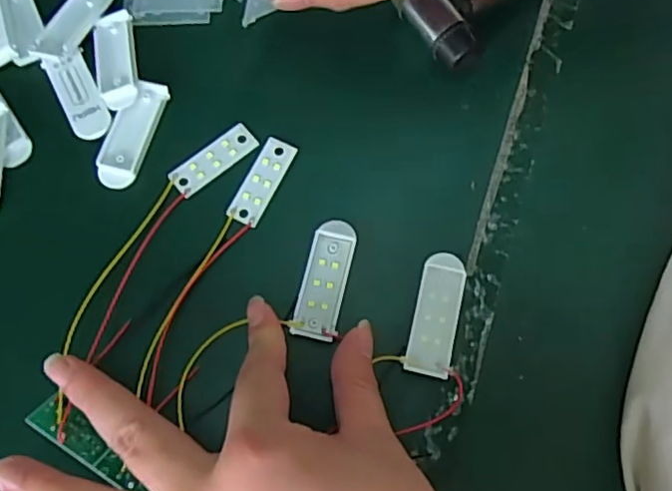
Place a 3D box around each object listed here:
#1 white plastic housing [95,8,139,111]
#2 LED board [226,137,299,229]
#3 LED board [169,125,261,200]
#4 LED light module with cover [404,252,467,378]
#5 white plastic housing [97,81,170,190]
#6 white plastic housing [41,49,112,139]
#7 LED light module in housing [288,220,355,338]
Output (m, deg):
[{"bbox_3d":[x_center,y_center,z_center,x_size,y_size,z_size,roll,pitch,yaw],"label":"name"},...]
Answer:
[{"bbox_3d":[-0.116,-0.098,0.320,0.020,0.006,0.059,-11,73,-4],"label":"white plastic housing"},{"bbox_3d":[-0.037,-0.032,0.306,0.016,0.004,0.045,26,74,7],"label":"LED board"},{"bbox_3d":[-0.062,-0.045,0.309,0.046,0.004,0.016,-37,77,-11],"label":"LED board"},{"bbox_3d":[0.047,0.031,0.283,0.020,0.005,0.057,13,73,4],"label":"LED light module with cover"},{"bbox_3d":[-0.104,-0.057,0.312,0.021,0.007,0.058,17,73,5],"label":"white plastic housing"},{"bbox_3d":[-0.133,-0.078,0.316,0.020,0.004,0.053,-26,75,-8],"label":"white plastic housing"},{"bbox_3d":[-0.005,0.015,0.289,0.020,0.004,0.057,13,72,4],"label":"LED light module in housing"}]

